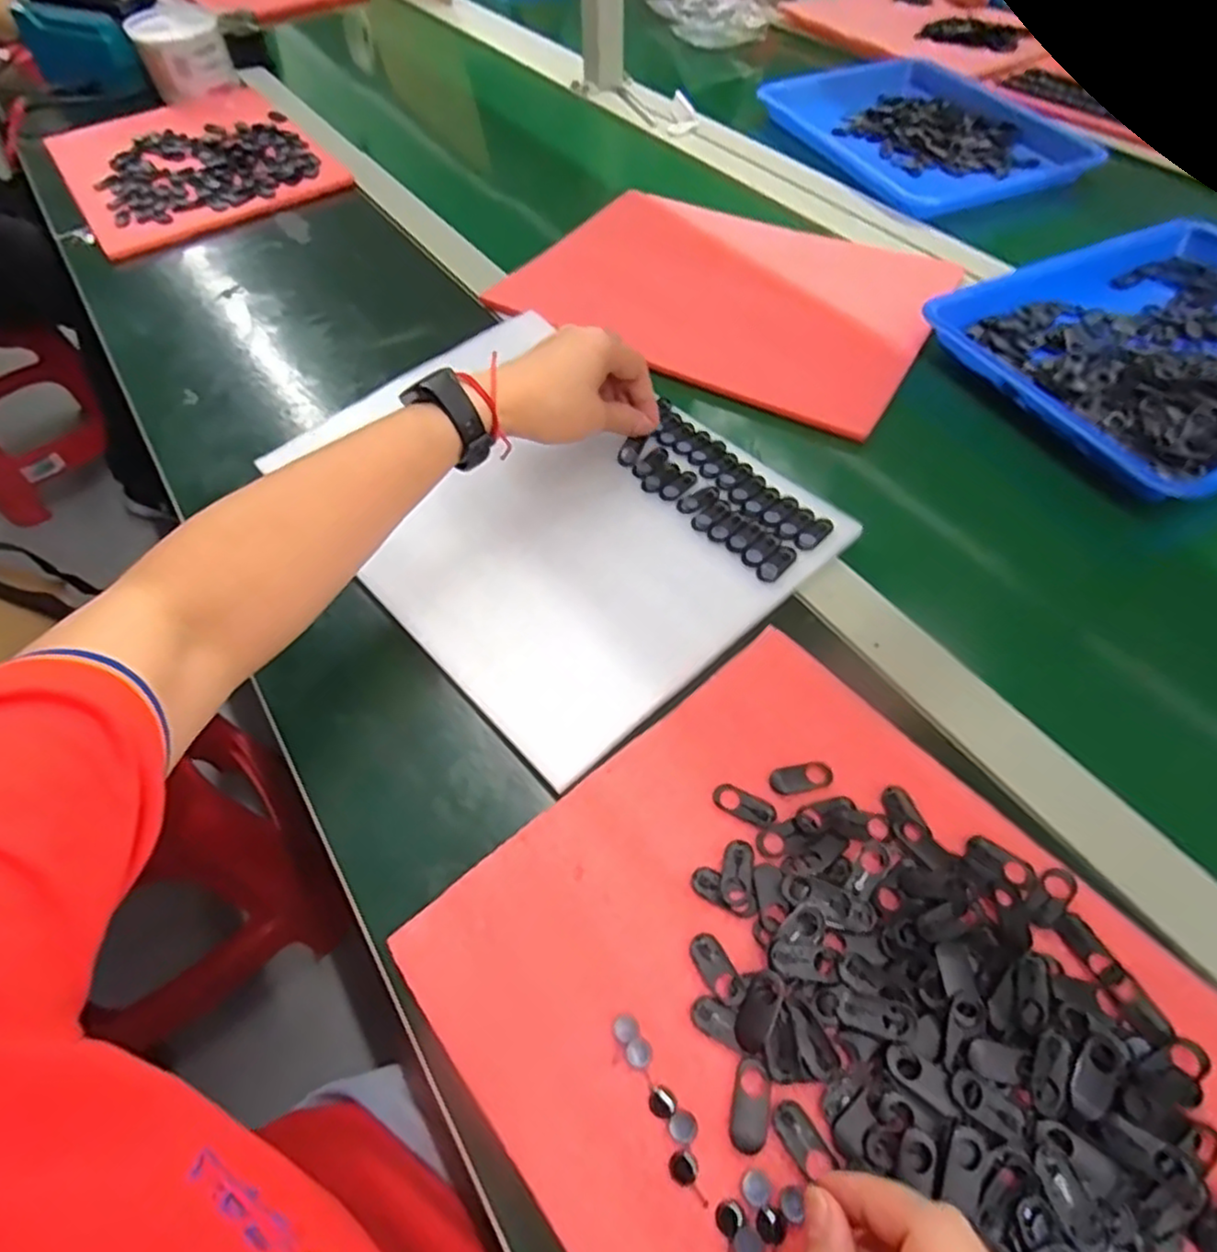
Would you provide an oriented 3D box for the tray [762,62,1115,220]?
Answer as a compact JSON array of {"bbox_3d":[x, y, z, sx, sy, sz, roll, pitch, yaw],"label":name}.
[{"bbox_3d":[0.374,-0.589,0.833,0.269,0.043,0.339,-23,57,-13],"label":"tray"}]

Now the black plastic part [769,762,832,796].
[{"bbox_3d":[0.098,0.077,0.355,0.032,0.004,0.015,-9,55,-4],"label":"black plastic part"}]

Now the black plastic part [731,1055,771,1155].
[{"bbox_3d":[0.057,0.191,0.277,0.013,0.004,0.031,11,56,10],"label":"black plastic part"}]

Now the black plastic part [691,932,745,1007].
[{"bbox_3d":[0.048,0.151,0.306,0.013,0.004,0.031,-26,58,-15],"label":"black plastic part"}]

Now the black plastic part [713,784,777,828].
[{"bbox_3d":[0.068,0.089,0.348,0.031,0.004,0.014,23,59,17],"label":"black plastic part"}]

